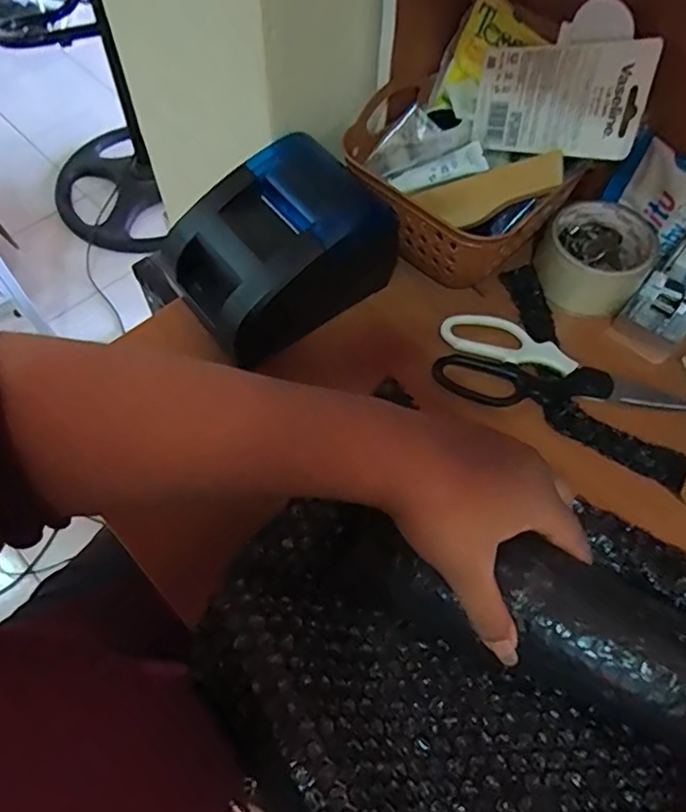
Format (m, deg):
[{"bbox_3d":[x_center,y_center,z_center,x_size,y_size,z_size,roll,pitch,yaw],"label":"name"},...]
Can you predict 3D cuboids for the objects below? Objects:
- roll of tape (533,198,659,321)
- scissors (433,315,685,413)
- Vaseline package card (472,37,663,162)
[{"bbox_3d":[0.207,-0.123,0.481,0.083,0.045,0.086,1,61,-1],"label":"roll of tape"},{"bbox_3d":[0.165,-0.021,0.443,0.185,0.007,0.076,18,62,8],"label":"scissors"},{"bbox_3d":[0.157,-0.227,0.433,0.005,0.073,0.139,-14,31,-38],"label":"Vaseline package card"}]

